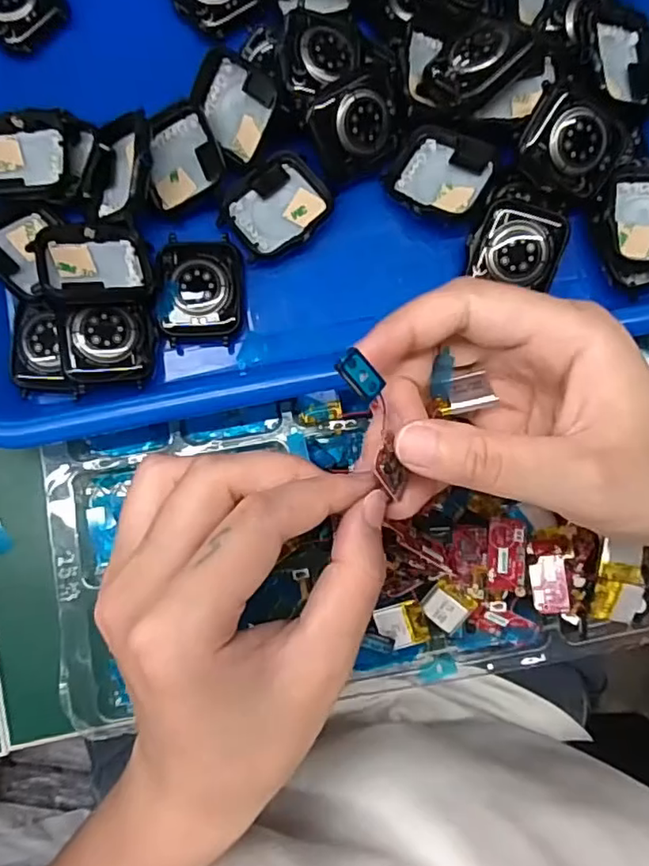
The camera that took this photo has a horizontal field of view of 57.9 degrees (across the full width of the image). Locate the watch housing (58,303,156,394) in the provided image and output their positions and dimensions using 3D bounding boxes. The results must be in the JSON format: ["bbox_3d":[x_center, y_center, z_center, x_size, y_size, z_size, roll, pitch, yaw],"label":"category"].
[{"bbox_3d":[-0.087,-0.035,0.238,0.036,0.008,0.033,-3,93,-20],"label":"watch housing"}]

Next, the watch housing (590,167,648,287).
[{"bbox_3d":[0.136,-0.088,0.249,0.040,0.012,0.047,-5,83,-1],"label":"watch housing"}]

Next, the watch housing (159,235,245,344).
[{"bbox_3d":[-0.052,-0.061,0.246,0.034,0.009,0.044,-4,83,-1],"label":"watch housing"}]

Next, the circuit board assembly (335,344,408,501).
[{"bbox_3d":[0.015,-0.002,0.174,0.011,0.008,0.050,-20,124,-2],"label":"circuit board assembly"}]

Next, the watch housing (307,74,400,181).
[{"bbox_3d":[0.015,-0.127,0.245,0.038,0.008,0.033,-34,123,-10],"label":"watch housing"}]

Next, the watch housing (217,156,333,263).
[{"bbox_3d":[-0.021,-0.097,0.254,0.043,0.008,0.033,-44,85,-5],"label":"watch housing"}]

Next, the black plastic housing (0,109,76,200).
[{"bbox_3d":[-0.126,-0.116,0.245,0.043,0.011,0.036,-2,83,0],"label":"black plastic housing"}]

